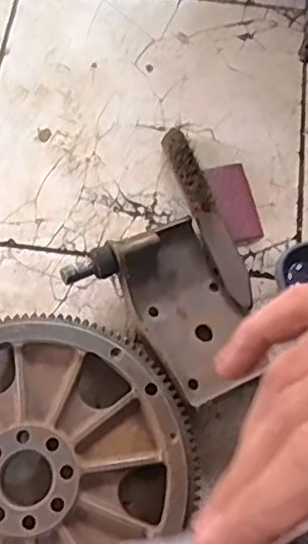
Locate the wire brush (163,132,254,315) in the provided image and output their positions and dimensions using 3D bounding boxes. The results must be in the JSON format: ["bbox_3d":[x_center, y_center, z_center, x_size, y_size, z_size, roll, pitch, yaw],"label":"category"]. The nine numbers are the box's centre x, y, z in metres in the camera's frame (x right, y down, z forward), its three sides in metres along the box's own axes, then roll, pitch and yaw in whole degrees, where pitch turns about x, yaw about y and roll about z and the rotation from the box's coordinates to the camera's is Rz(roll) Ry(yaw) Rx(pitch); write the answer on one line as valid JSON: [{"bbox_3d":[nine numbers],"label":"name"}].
[{"bbox_3d":[0.062,-0.068,0.677,0.031,0.040,0.231,-21,72,-10],"label":"wire brush"}]

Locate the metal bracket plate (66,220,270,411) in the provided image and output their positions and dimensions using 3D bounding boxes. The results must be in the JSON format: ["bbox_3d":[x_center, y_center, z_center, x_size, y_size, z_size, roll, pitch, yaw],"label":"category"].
[{"bbox_3d":[0.023,0.043,0.631,0.159,0.057,0.196,-32,74,-13],"label":"metal bracket plate"}]

